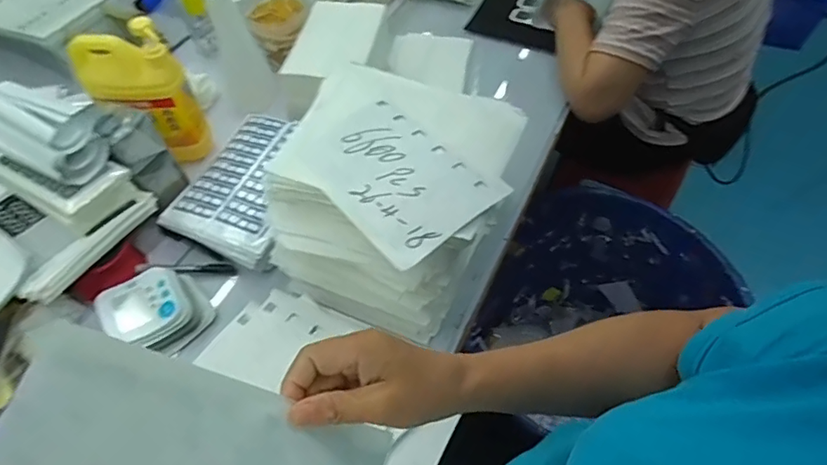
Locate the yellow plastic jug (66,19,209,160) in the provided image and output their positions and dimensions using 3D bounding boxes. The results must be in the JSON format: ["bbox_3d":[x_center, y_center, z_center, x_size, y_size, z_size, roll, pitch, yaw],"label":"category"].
[{"bbox_3d":[-0.428,-0.218,0.827,0.146,0.219,0.069,3,56,2],"label":"yellow plastic jug"}]

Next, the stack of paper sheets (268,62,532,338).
[{"bbox_3d":[-0.026,-0.058,0.730,0.294,0.166,0.310,20,58,13],"label":"stack of paper sheets"}]

